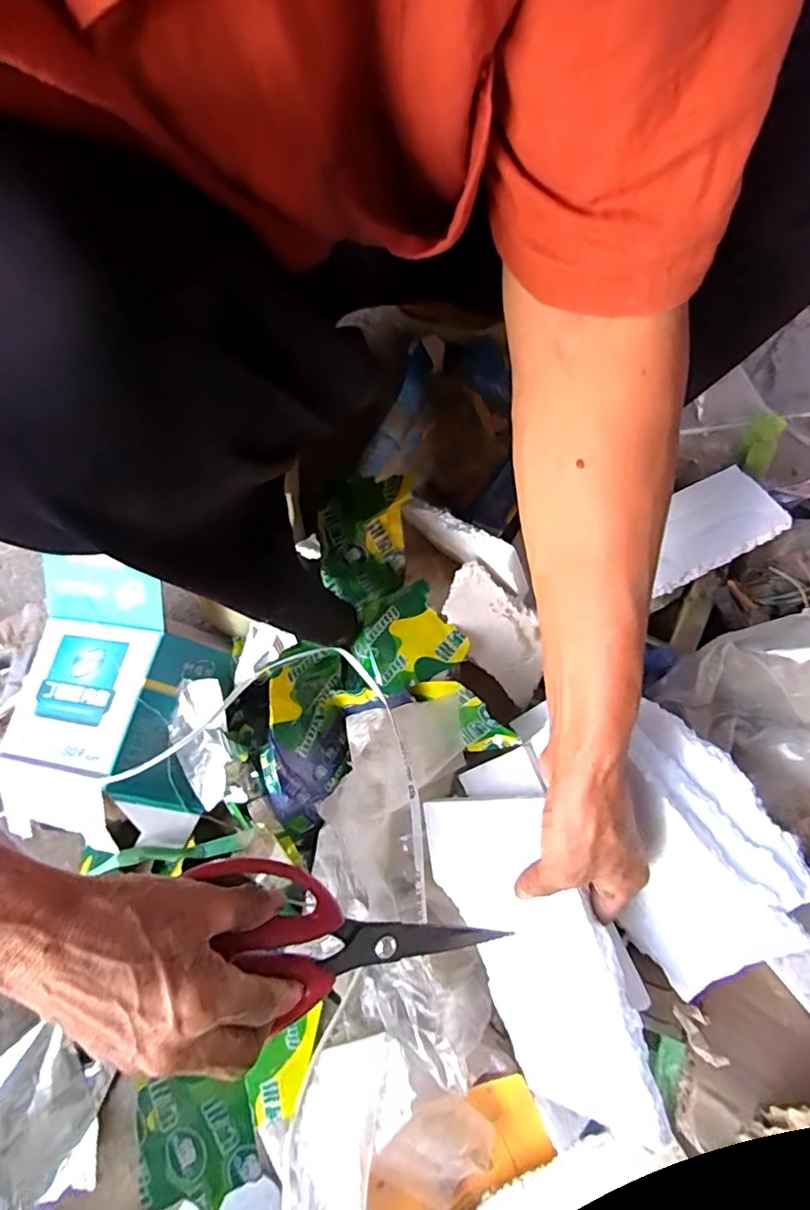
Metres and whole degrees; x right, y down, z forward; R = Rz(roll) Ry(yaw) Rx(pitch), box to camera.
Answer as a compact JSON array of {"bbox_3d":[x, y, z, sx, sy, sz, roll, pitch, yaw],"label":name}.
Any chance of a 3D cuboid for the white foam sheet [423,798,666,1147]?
[{"bbox_3d":[0.078,0.216,0.363,0.019,0.100,0.197,11,44,-40],"label":"white foam sheet"}]

